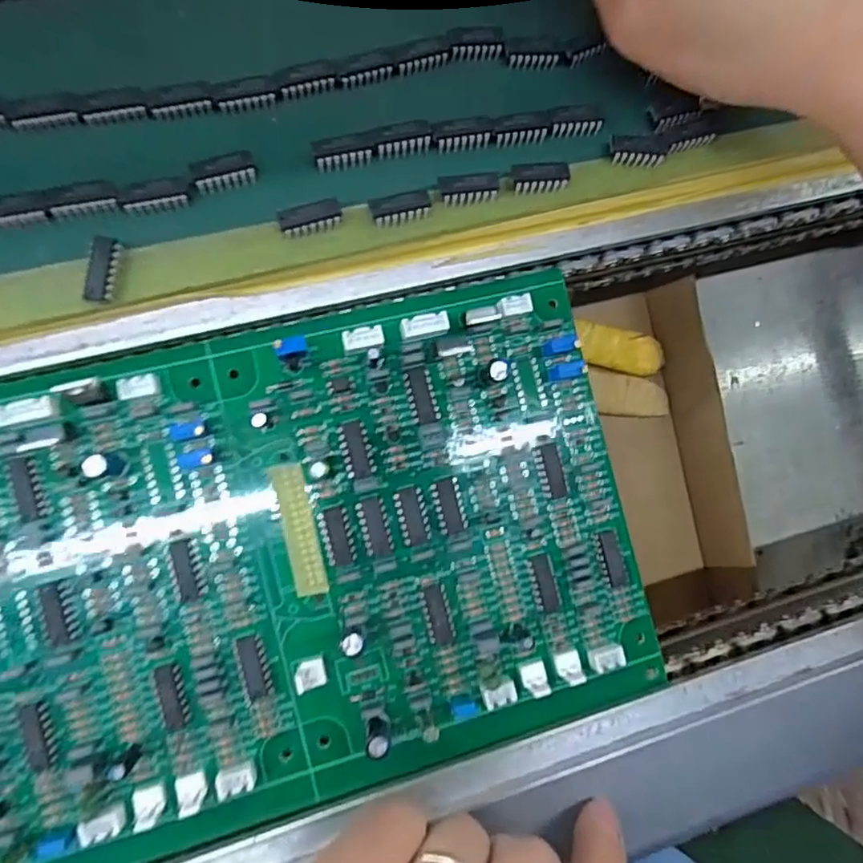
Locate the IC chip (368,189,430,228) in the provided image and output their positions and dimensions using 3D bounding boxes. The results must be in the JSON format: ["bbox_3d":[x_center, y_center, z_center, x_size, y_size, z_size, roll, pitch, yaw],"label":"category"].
[{"bbox_3d":[-0.009,-0.069,0.183,0.019,0.006,0.008,-15,91,-8],"label":"IC chip"}]

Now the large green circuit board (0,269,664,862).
[{"bbox_3d":[-0.052,0.046,0.186,0.240,0.016,0.148,-15,89,-10],"label":"large green circuit board"}]

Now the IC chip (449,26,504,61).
[{"bbox_3d":[0.015,-0.130,0.198,0.019,0.005,0.009,-10,89,-10],"label":"IC chip"}]

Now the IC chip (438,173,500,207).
[{"bbox_3d":[0.012,-0.076,0.188,0.019,0.004,0.009,-7,88,-10],"label":"IC chip"}]

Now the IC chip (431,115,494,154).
[{"bbox_3d":[0.011,-0.095,0.189,0.020,0.004,0.010,-10,89,-10],"label":"IC chip"}]

